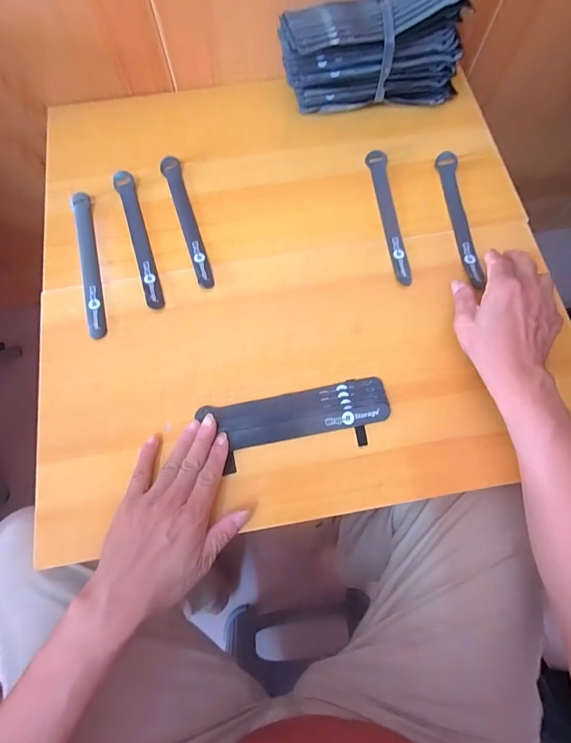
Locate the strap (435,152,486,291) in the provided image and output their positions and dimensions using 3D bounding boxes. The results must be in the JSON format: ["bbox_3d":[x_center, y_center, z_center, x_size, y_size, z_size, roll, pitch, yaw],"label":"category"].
[{"bbox_3d":[0.216,-0.189,0.462,0.024,0.011,0.198,-6,72,6],"label":"strap"}]

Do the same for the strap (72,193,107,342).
[{"bbox_3d":[-0.232,-0.129,0.440,0.021,0.008,0.193,-14,73,-4],"label":"strap"}]

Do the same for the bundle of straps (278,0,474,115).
[{"bbox_3d":[0.109,-0.397,0.465,0.228,0.118,0.070,-9,73,-3],"label":"bundle of straps"}]

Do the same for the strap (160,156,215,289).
[{"bbox_3d":[-0.122,-0.186,0.458,0.023,0.008,0.193,-17,74,-5],"label":"strap"}]

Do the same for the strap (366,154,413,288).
[{"bbox_3d":[0.128,-0.195,0.463,0.022,0.007,0.193,-7,73,3],"label":"strap"}]

